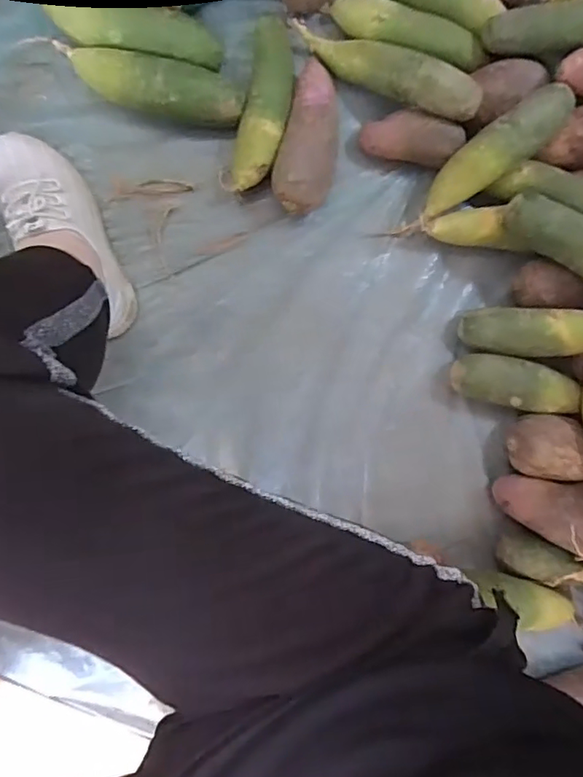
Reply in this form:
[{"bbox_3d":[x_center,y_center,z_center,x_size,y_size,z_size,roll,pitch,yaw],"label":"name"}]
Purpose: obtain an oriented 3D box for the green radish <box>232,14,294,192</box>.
[{"bbox_3d":[-0.032,-0.327,0.623,0.055,0.049,0.197,10,89,-7],"label":"green radish"}]

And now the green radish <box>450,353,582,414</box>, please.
[{"bbox_3d":[0.275,-0.004,0.663,0.160,0.054,0.059,15,89,-7],"label":"green radish"}]

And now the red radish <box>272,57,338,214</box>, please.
[{"bbox_3d":[0.026,-0.295,0.619,0.067,0.063,0.177,15,89,-7],"label":"red radish"}]

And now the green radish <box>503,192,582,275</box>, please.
[{"bbox_3d":[0.326,-0.161,0.600,0.178,0.046,0.045,35,86,7],"label":"green radish"}]

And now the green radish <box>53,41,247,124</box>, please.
[{"bbox_3d":[-0.157,-0.338,0.597,0.204,0.052,0.055,10,90,-7],"label":"green radish"}]

